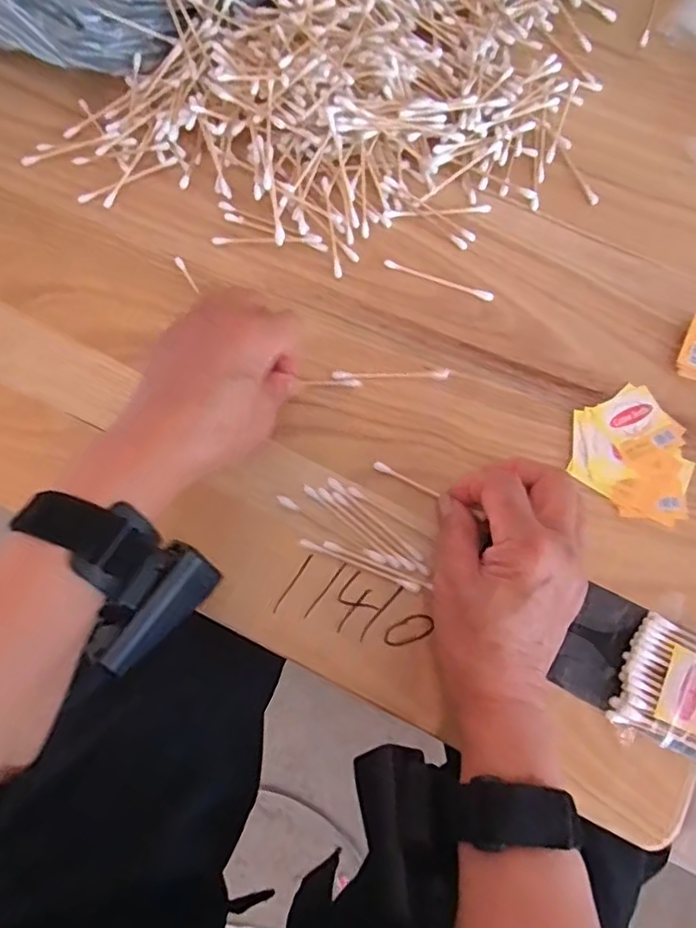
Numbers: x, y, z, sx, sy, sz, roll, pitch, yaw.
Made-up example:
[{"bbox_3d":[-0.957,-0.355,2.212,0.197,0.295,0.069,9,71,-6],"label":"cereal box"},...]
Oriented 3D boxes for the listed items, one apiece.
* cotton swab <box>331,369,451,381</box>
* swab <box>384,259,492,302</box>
[{"bbox_3d":[0.027,-0.055,0.378,0.071,0.004,0.007,-2,74,1],"label":"cotton swab"},{"bbox_3d":[0.058,-0.118,0.396,0.072,0.004,0.007,20,76,7],"label":"swab"}]

